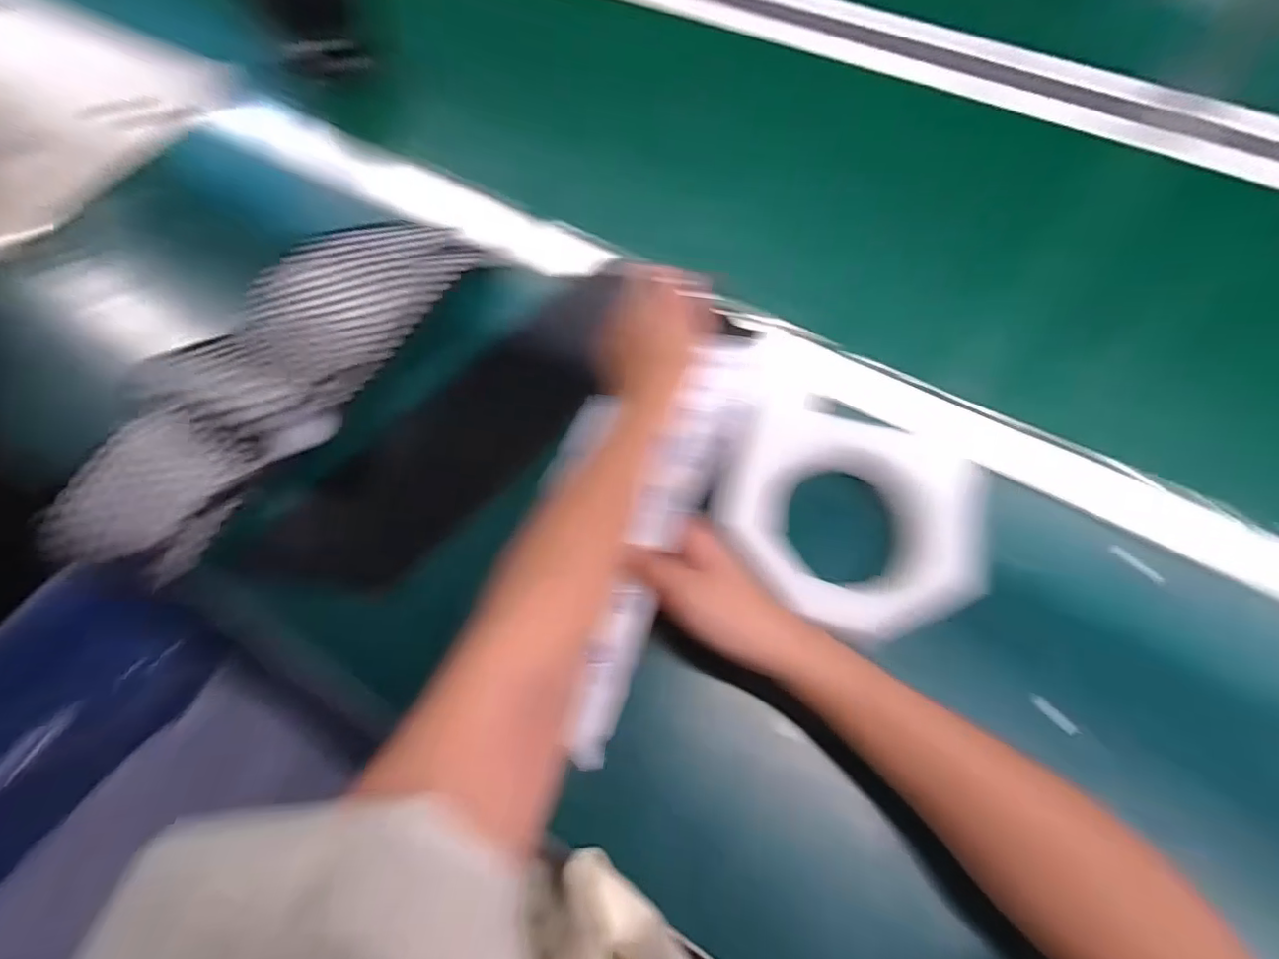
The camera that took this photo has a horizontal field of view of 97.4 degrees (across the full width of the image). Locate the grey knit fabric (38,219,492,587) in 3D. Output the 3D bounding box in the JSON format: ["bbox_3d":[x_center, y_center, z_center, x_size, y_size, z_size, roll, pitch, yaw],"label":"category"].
[{"bbox_3d":[-0.266,-0.098,0.415,0.132,0.053,0.363,28,67,13],"label":"grey knit fabric"}]

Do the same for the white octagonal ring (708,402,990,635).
[{"bbox_3d":[0.130,0.023,0.349,0.158,0.018,0.135,17,65,8],"label":"white octagonal ring"}]

